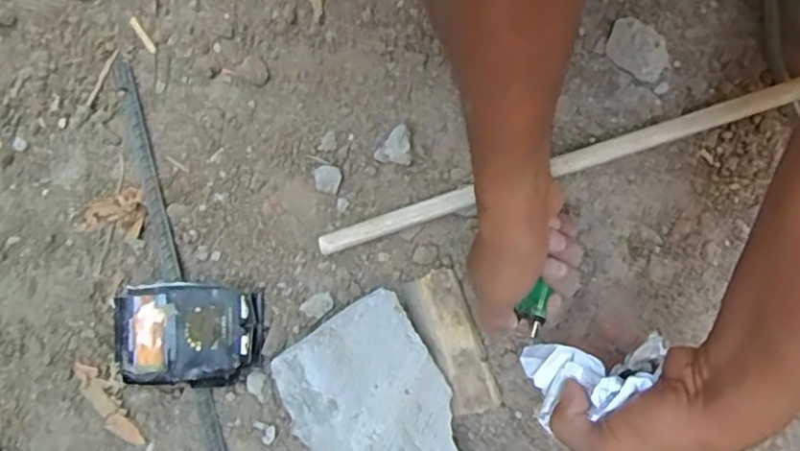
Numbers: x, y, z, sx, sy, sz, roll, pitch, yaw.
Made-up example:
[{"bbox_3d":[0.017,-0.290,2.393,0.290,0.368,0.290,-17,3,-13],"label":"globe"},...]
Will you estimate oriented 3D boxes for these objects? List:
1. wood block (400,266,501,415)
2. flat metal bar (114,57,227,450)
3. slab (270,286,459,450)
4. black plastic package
[{"bbox_3d":[0.043,0.092,0.502,0.043,0.015,0.113,-24,79,-6],"label":"wood block"},{"bbox_3d":[-0.188,0.037,0.521,0.014,0.010,0.384,-17,79,-4],"label":"flat metal bar"},{"bbox_3d":[-0.006,0.156,0.455,0.114,0.077,0.202,-31,80,-7],"label":"slab"},{"bbox_3d":[-0.168,0.088,0.503,0.113,0.025,0.078,3,78,0],"label":"black plastic package"}]

